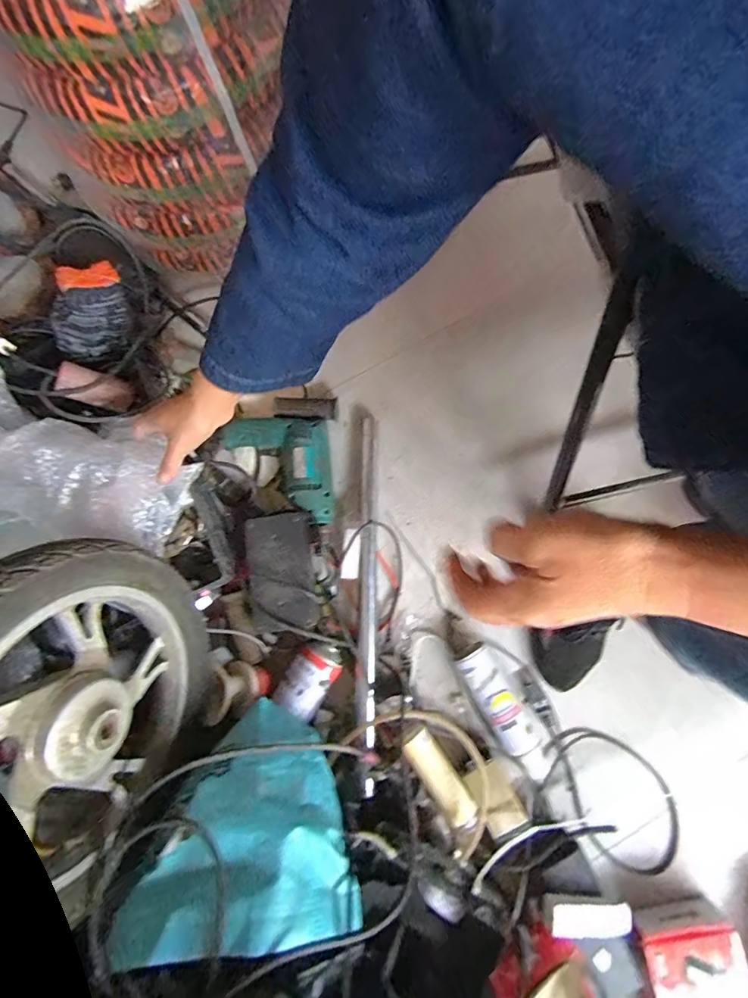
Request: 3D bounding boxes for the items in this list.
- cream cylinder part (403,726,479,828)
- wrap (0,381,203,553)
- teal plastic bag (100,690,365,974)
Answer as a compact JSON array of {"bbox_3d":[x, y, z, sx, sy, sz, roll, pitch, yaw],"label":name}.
[{"bbox_3d":[0.091,0.375,0.591,0.041,0.033,0.131,-34,81,-5],"label":"cream cylinder part"},{"bbox_3d":[-0.441,-0.069,0.525,0.421,0.082,0.154,23,80,-17],"label":"wrap"},{"bbox_3d":[-0.125,0.340,0.484,0.221,0.153,0.176,3,80,1],"label":"teal plastic bag"}]

